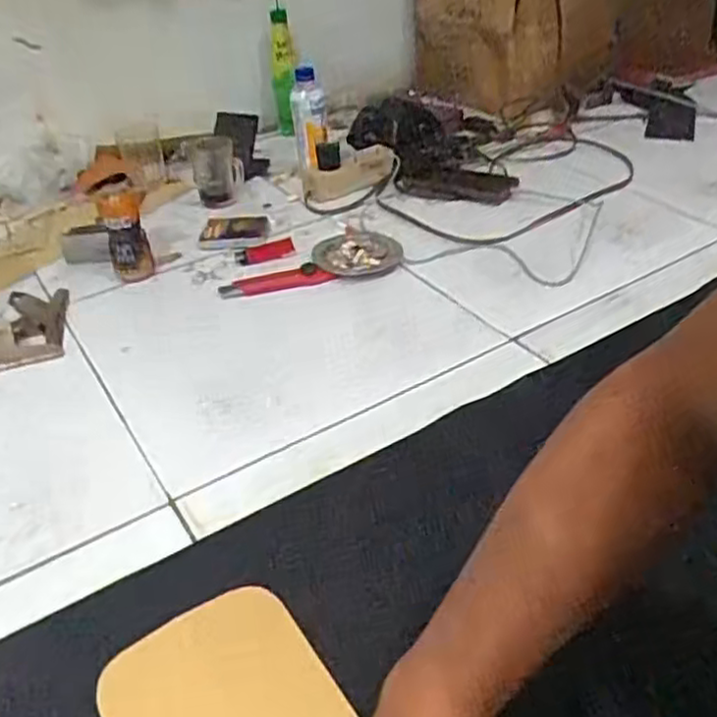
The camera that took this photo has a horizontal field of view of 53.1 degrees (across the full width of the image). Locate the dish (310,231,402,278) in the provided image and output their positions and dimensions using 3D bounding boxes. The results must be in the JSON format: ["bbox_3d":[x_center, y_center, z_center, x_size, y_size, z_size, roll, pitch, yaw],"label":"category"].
[{"bbox_3d":[-0.006,-0.141,0.970,0.113,0.025,0.113,-2,36,1],"label":"dish"}]

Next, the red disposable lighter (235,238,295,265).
[{"bbox_3d":[-0.127,-0.146,0.983,0.087,0.013,0.031,-21,40,-22],"label":"red disposable lighter"}]

